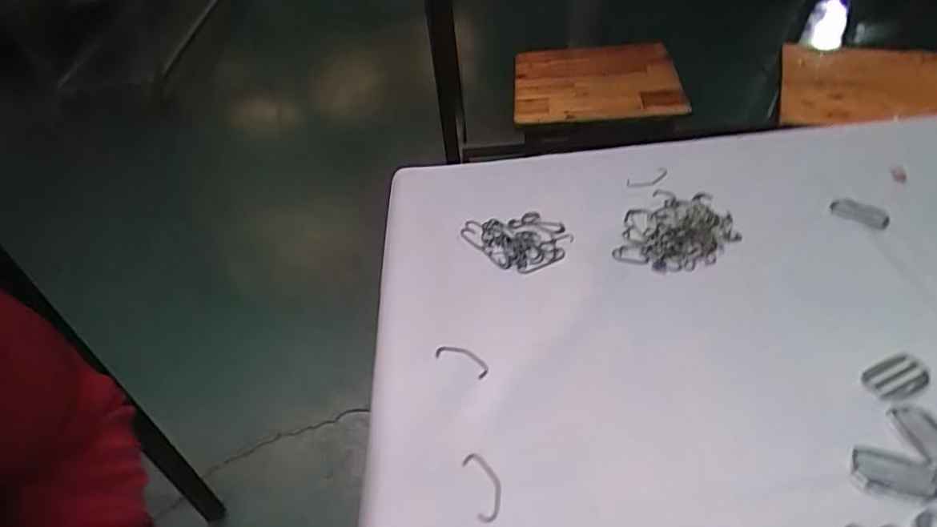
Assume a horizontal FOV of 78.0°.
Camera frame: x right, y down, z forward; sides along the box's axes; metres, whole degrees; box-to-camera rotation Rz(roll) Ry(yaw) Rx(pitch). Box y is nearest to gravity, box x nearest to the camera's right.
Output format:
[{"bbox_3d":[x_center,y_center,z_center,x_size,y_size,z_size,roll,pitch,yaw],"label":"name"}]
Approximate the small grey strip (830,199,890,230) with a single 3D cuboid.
[{"bbox_3d":[0.355,-0.046,0.524,0.046,0.004,0.028,22,50,28],"label":"small grey strip"}]

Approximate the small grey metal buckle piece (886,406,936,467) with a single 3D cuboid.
[{"bbox_3d":[0.291,0.108,0.364,0.024,0.005,0.045,-12,43,-5],"label":"small grey metal buckle piece"}]

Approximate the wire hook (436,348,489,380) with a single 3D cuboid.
[{"bbox_3d":[-0.003,0.073,0.438,0.042,0.006,0.019,19,49,26],"label":"wire hook"}]

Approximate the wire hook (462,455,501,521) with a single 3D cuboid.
[{"bbox_3d":[0.011,0.141,0.366,0.019,0.006,0.044,-14,43,-8],"label":"wire hook"}]

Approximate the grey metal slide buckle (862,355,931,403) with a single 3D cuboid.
[{"bbox_3d":[0.295,0.078,0.397,0.045,0.004,0.027,-19,44,-13],"label":"grey metal slide buckle"}]

